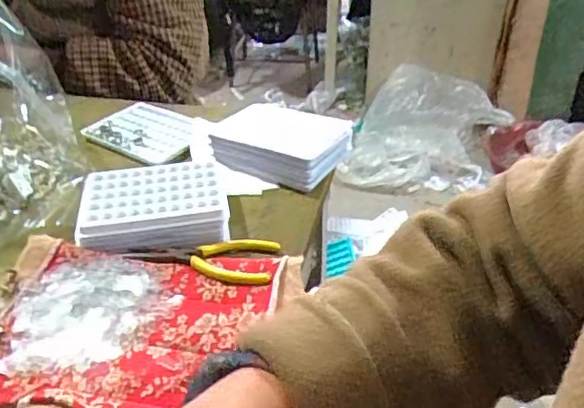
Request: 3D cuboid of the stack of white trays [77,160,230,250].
[{"bbox_3d":[-0.122,-0.001,0.522,0.124,0.026,0.095,-5,35,-9],"label":"stack of white trays"}]

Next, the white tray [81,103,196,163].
[{"bbox_3d":[-0.168,-0.085,0.677,0.124,0.011,0.086,22,40,28],"label":"white tray"}]

